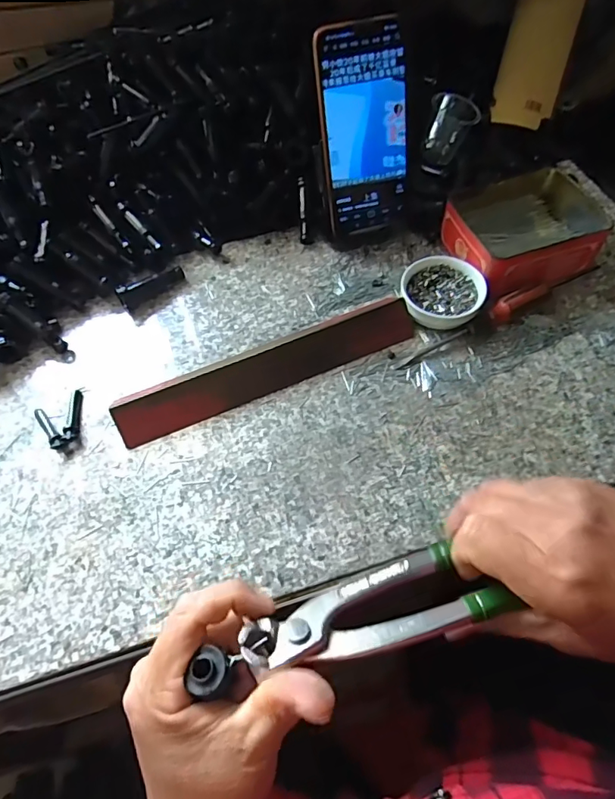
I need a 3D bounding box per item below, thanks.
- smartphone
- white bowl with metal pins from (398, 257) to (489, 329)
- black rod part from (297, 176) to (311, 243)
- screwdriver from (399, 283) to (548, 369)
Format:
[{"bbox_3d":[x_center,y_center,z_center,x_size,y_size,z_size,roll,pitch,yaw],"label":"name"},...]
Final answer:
[{"bbox_3d":[0.051,-0.231,0.429,0.078,0.164,0.006,-13,38,-2],"label":"smartphone"},{"bbox_3d":[0.119,-0.095,0.434,0.070,0.024,0.069,-2,59,3],"label":"white bowl with metal pins"},{"bbox_3d":[-0.005,-0.193,0.497,0.009,0.006,0.068,-5,88,-1],"label":"black rod part"},{"bbox_3d":[0.140,-0.061,0.410,0.142,0.022,0.017,-27,61,-12],"label":"screwdriver"}]

